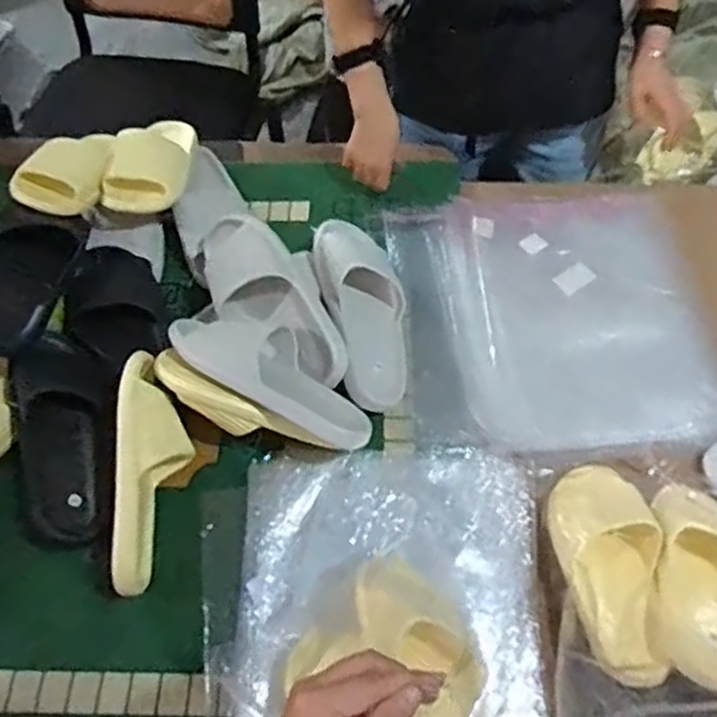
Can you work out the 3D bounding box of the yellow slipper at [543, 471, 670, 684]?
[{"bbox_3d":[0.270,0.219,0.733,0.111,0.059,0.233,-1,59,-1],"label":"yellow slipper"}]

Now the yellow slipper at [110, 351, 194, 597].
[{"bbox_3d":[-0.228,0.124,0.767,0.065,0.101,0.254,-2,59,-2],"label":"yellow slipper"}]

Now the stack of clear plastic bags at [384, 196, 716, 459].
[{"bbox_3d":[0.273,-0.068,0.929,0.427,0.019,0.404,-4,60,-3],"label":"stack of clear plastic bags"}]

